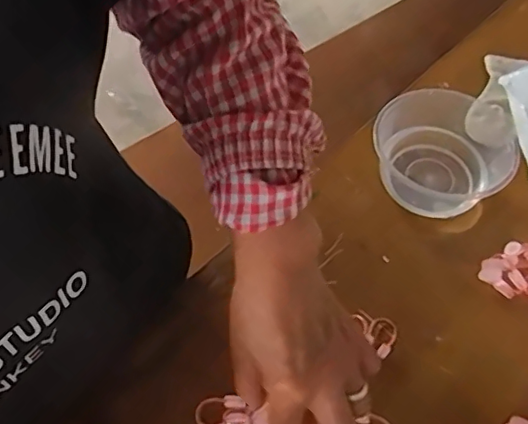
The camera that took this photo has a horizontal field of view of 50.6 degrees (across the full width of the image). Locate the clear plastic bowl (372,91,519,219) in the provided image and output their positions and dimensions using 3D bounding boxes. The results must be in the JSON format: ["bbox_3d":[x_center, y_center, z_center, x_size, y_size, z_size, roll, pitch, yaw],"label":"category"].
[{"bbox_3d":[0.158,-0.050,0.496,0.122,0.061,0.137,28,61,14],"label":"clear plastic bowl"}]

